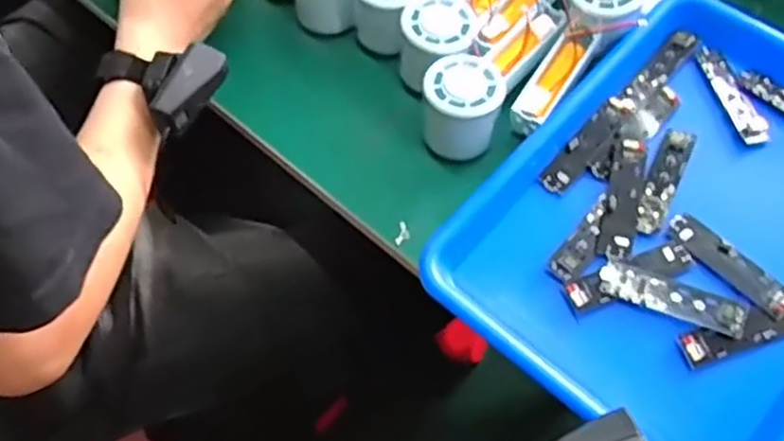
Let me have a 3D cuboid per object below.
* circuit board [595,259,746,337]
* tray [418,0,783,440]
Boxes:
[{"bbox_3d":[0.190,0.051,0.496,0.095,0.007,0.026,19,65,13],"label":"circuit board"},{"bbox_3d":[0.215,-0.002,0.520,0.257,0.049,0.324,39,71,21],"label":"tray"}]

